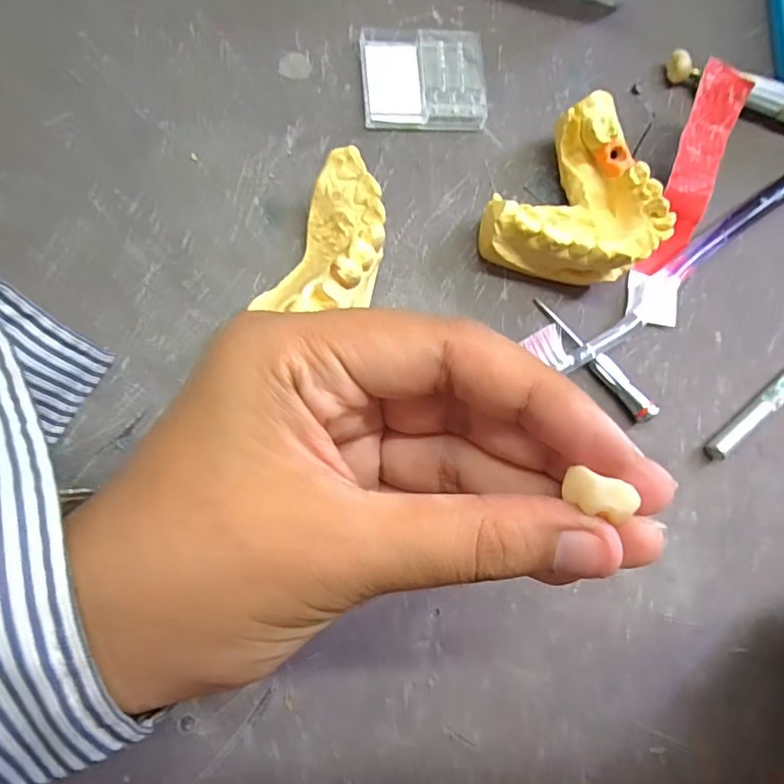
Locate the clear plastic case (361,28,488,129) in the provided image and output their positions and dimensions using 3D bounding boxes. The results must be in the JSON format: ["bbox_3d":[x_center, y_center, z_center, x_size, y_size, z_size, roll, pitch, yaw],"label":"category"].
[{"bbox_3d":[0.011,-0.115,0.201,0.044,0.008,0.037,-3,87,-9],"label":"clear plastic case"}]

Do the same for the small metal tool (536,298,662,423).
[{"bbox_3d":[0.075,-0.013,0.204,0.007,0.009,0.059,-41,93,-9],"label":"small metal tool"}]

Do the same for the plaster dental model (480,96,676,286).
[{"bbox_3d":[0.066,-0.063,0.196,0.050,0.028,0.060,40,81,-5],"label":"plaster dental model"}]

